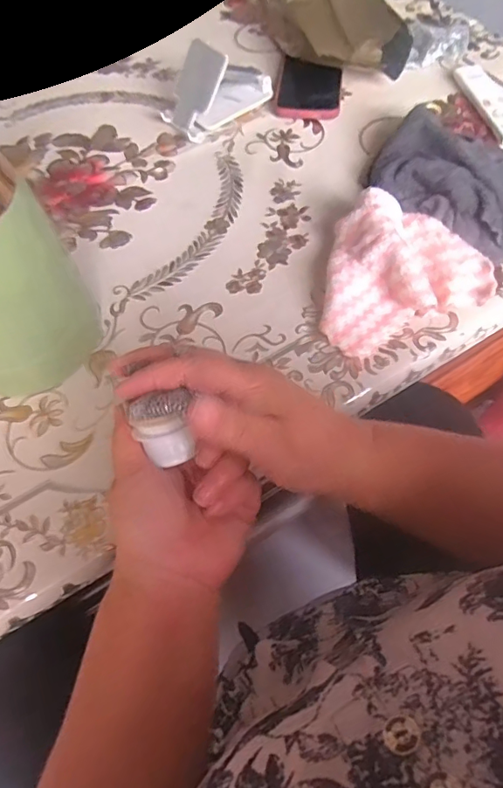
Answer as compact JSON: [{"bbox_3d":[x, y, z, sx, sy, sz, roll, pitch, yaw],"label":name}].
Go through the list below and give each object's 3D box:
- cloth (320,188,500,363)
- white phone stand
[{"bbox_3d":[0.131,-0.122,0.464,0.161,0.052,0.136,-21,63,-9],"label":"cloth"},{"bbox_3d":[-0.039,-0.377,0.595,0.139,0.073,0.066,-36,66,-16],"label":"white phone stand"}]

